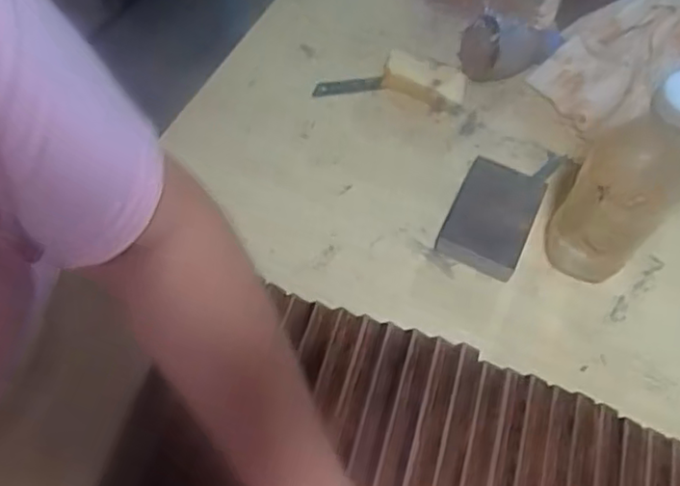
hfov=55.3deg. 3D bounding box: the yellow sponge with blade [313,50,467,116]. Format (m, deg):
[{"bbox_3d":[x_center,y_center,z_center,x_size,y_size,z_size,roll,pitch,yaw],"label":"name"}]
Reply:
[{"bbox_3d":[0.051,-0.161,0.641,0.144,0.034,0.044,9,61,1],"label":"yellow sponge with blade"}]

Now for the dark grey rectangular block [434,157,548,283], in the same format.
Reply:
[{"bbox_3d":[0.136,-0.026,0.580,0.069,0.035,0.103,23,62,9],"label":"dark grey rectangular block"}]

